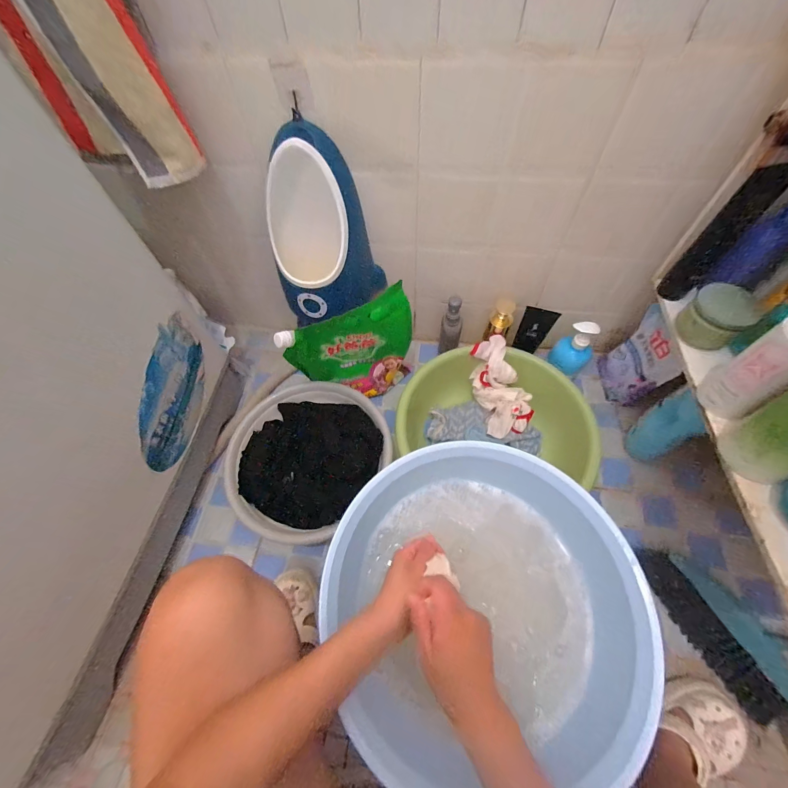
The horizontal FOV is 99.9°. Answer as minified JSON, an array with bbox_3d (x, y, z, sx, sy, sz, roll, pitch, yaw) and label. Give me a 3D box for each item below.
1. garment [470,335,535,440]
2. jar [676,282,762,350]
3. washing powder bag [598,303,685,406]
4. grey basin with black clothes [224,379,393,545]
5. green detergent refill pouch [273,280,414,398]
[{"bbox_3d":[0.246,-0.019,0.778,0.110,0.078,0.231,-13,82,-5],"label":"garment"},{"bbox_3d":[0.494,-0.118,0.511,0.084,0.054,0.079,-2,58,3],"label":"jar"},{"bbox_3d":[0.562,-0.077,0.778,0.063,0.168,0.168,-3,58,2],"label":"washing powder bag"},{"bbox_3d":[-0.189,0.132,0.730,0.299,0.095,0.342,39,68,24],"label":"grey basin with black clothes"},{"bbox_3d":[-0.085,-0.084,0.740,0.270,0.299,0.062,-23,60,-11],"label":"green detergent refill pouch"}]

